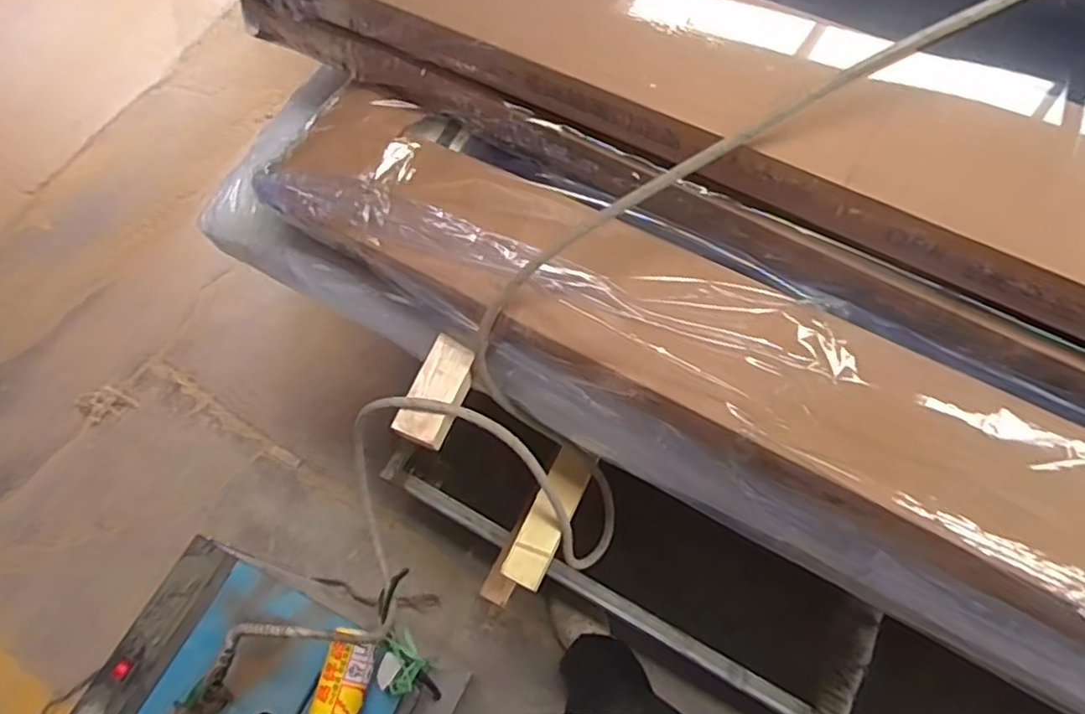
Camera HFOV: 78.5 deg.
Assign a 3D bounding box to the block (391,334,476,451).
[{"bbox_3d":[-0.129,0.043,0.825,0.063,0.030,0.133,22,69,11],"label":"block"}]

